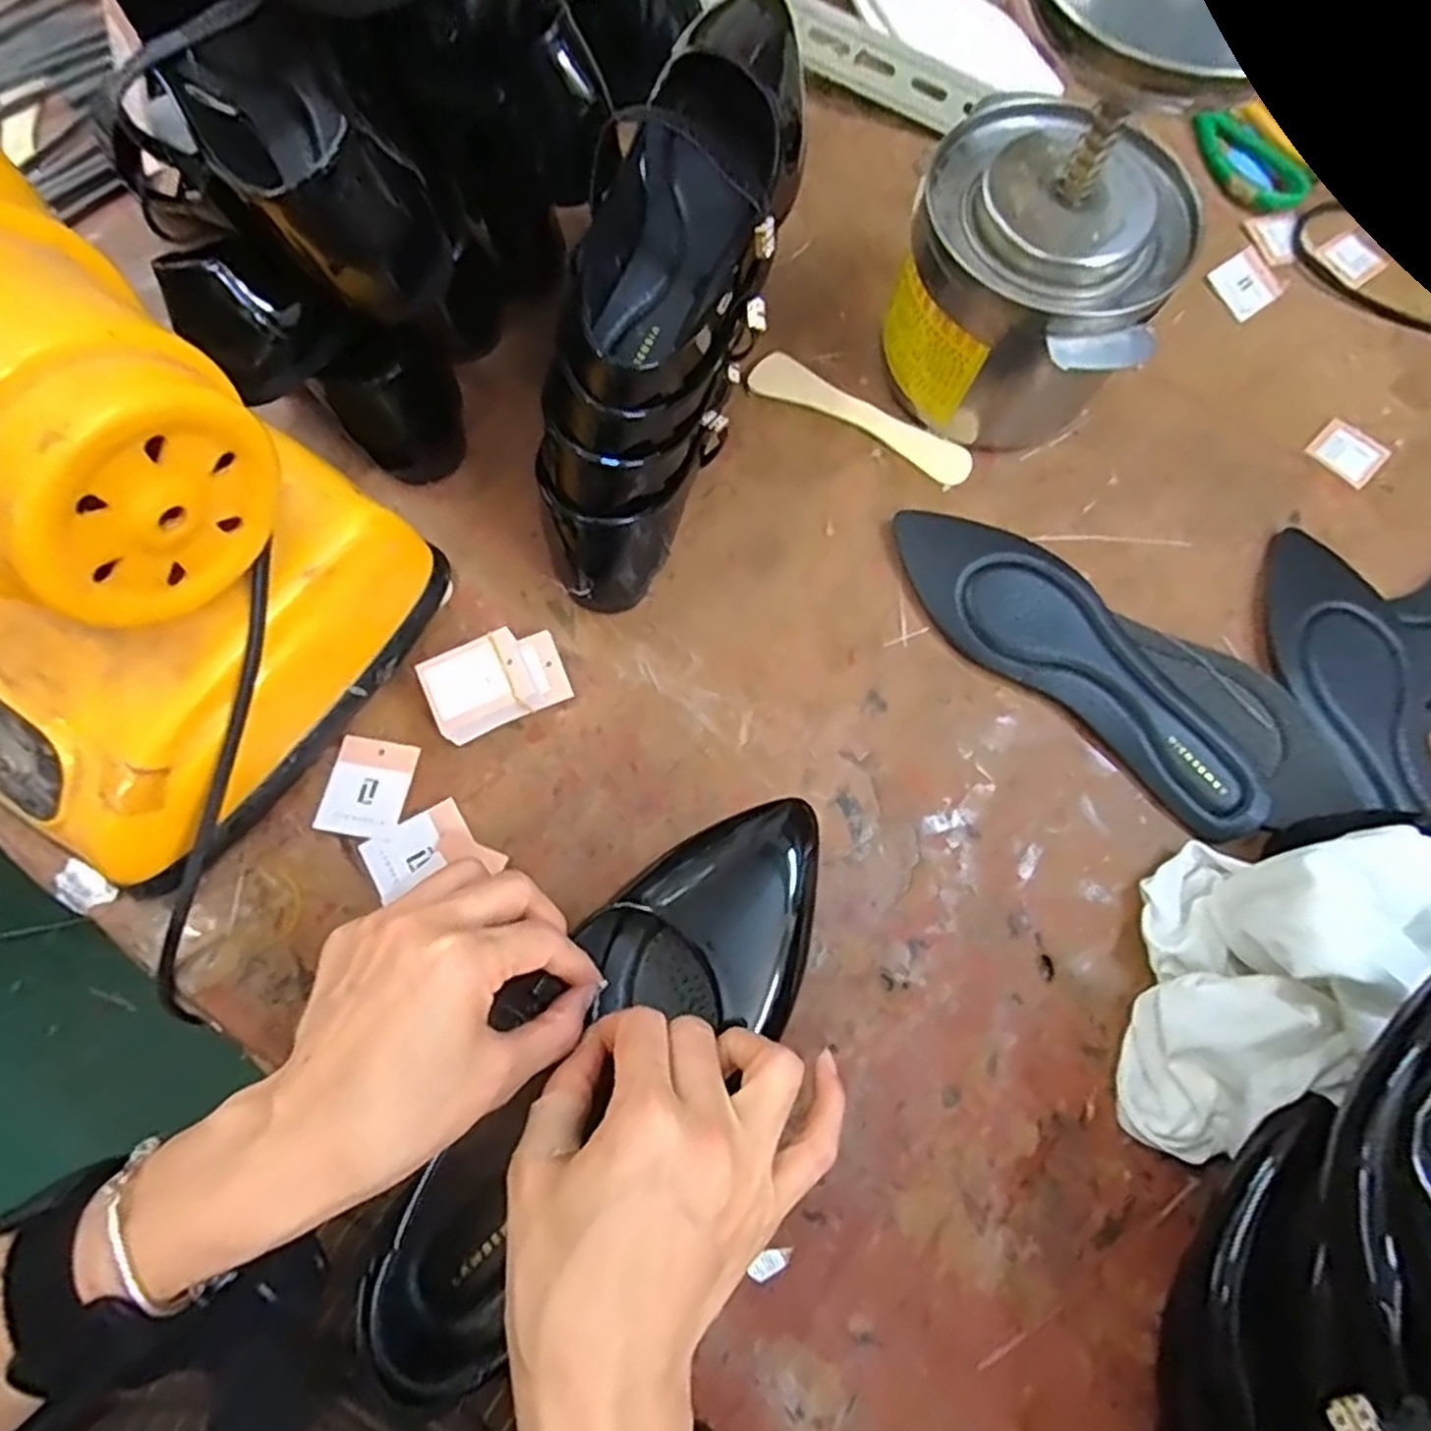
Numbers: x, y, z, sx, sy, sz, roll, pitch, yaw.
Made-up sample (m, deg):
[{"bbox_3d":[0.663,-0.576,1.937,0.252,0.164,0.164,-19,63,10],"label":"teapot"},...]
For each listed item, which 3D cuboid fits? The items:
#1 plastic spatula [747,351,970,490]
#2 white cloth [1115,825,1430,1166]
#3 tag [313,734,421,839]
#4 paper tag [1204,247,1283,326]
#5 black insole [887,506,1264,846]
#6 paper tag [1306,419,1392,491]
[{"bbox_3d":[0.088,-0.179,0.473,0.141,0.007,0.029,28,73,6],"label":"plastic spatula"},{"bbox_3d":[0.242,0.113,0.340,0.094,0.081,0.166,43,75,10],"label":"white cloth"},{"bbox_3d":[-0.174,0.035,0.392,0.038,0.004,0.048,12,72,1],"label":"tag"},{"bbox_3d":[0.365,-0.297,0.541,0.055,0.004,0.040,-37,89,-18],"label":"paper tag"},{"bbox_3d":[0.196,-0.029,0.427,0.074,0.009,0.235,-40,78,-14],"label":"black insole"},{"bbox_3d":[0.399,-0.166,0.495,0.047,0.005,0.040,-42,79,-14],"label":"paper tag"}]

